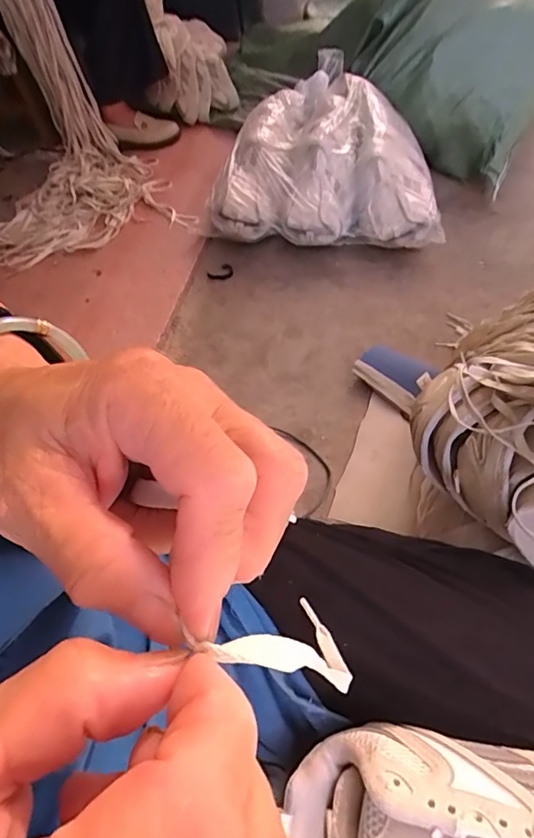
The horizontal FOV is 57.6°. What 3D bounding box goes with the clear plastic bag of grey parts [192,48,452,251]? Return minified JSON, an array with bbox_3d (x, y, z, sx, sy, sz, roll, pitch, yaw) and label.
[{"bbox_3d":[0.130,-0.624,1.116,0.480,0.157,0.525,1,56,9],"label":"clear plastic bag of grey parts"}]

